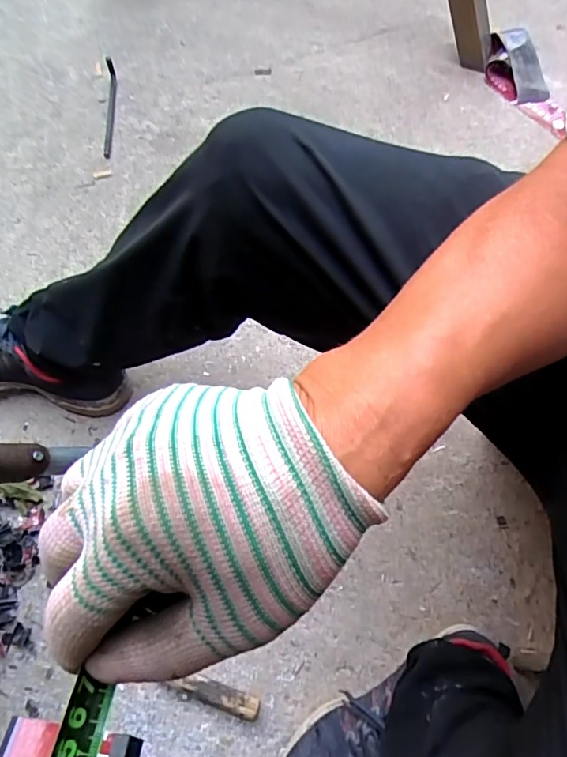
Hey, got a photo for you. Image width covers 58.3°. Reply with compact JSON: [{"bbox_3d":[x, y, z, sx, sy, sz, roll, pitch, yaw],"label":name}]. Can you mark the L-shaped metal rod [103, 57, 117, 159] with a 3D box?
[{"bbox_3d":[-0.327,-0.509,0.957,0.013,0.027,0.244,-5,66,-3],"label":"L-shaped metal rod"}]

